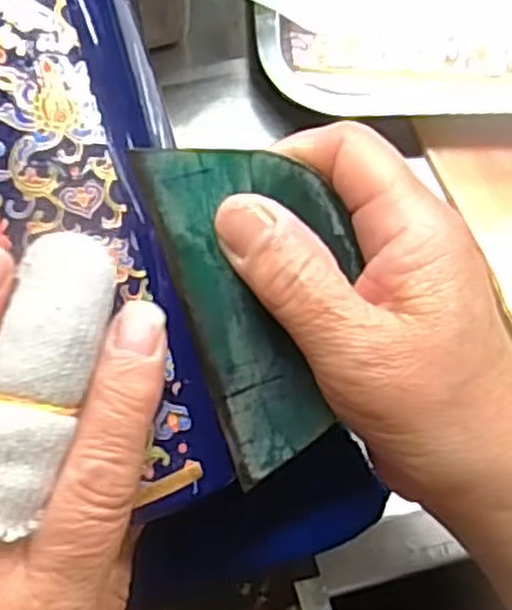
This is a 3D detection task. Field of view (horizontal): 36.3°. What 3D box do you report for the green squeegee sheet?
[{"bbox_3d":[0.006,-0.003,0.227,0.053,0.004,0.095,-20,95,-16],"label":"green squeegee sheet"}]

